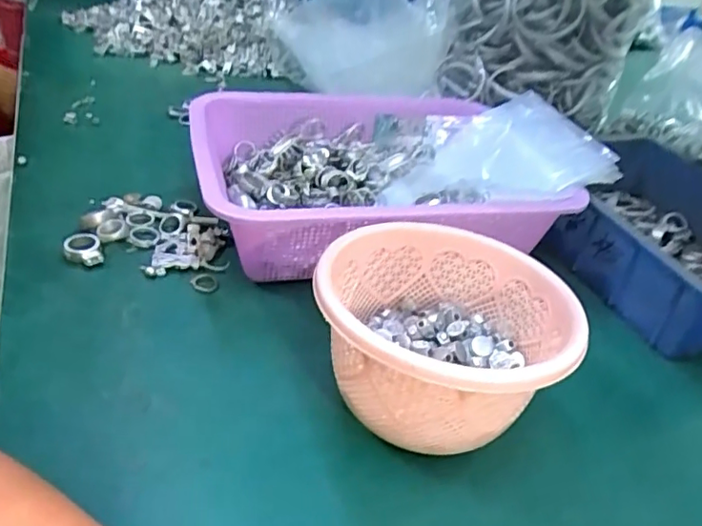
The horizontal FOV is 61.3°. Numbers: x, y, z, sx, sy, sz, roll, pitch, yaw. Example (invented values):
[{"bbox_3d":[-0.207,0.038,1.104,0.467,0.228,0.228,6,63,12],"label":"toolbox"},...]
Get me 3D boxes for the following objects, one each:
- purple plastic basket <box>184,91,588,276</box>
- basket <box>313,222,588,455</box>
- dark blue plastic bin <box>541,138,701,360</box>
[{"bbox_3d":[0.013,-0.069,0.522,0.291,0.085,0.229,-4,36,-16],"label":"purple plastic basket"},{"bbox_3d":[0.051,0.049,0.354,0.141,0.096,0.143,5,35,-4],"label":"basket"},{"bbox_3d":[0.278,-0.027,0.536,0.183,0.074,0.250,-8,38,-21],"label":"dark blue plastic bin"}]

